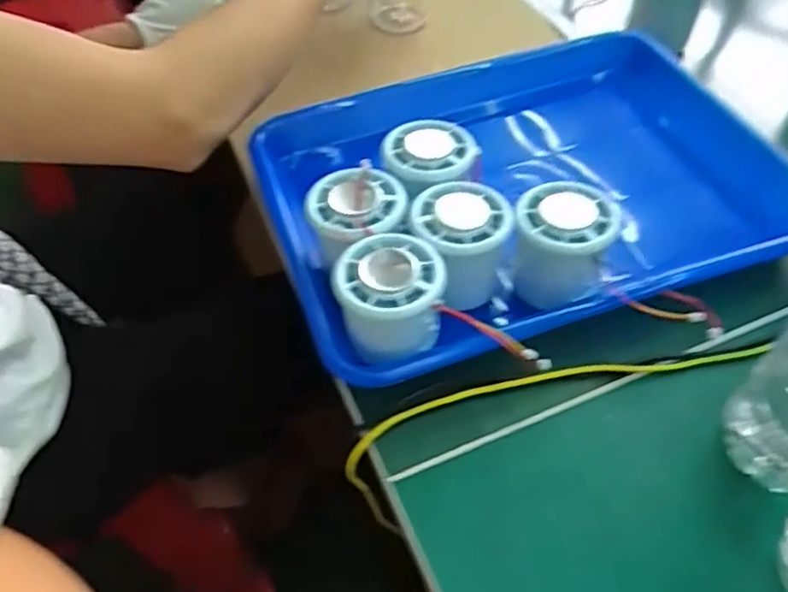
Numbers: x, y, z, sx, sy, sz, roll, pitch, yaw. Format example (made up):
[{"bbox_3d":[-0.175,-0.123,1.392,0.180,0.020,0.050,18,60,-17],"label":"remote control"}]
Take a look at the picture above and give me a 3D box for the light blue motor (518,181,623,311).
[{"bbox_3d":[0.097,-0.031,0.376,0.051,0.056,0.048,-1,50,1],"label":"light blue motor"}]

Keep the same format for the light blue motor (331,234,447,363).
[{"bbox_3d":[-0.002,0.001,0.349,0.057,0.044,0.057,-2,50,0],"label":"light blue motor"}]

